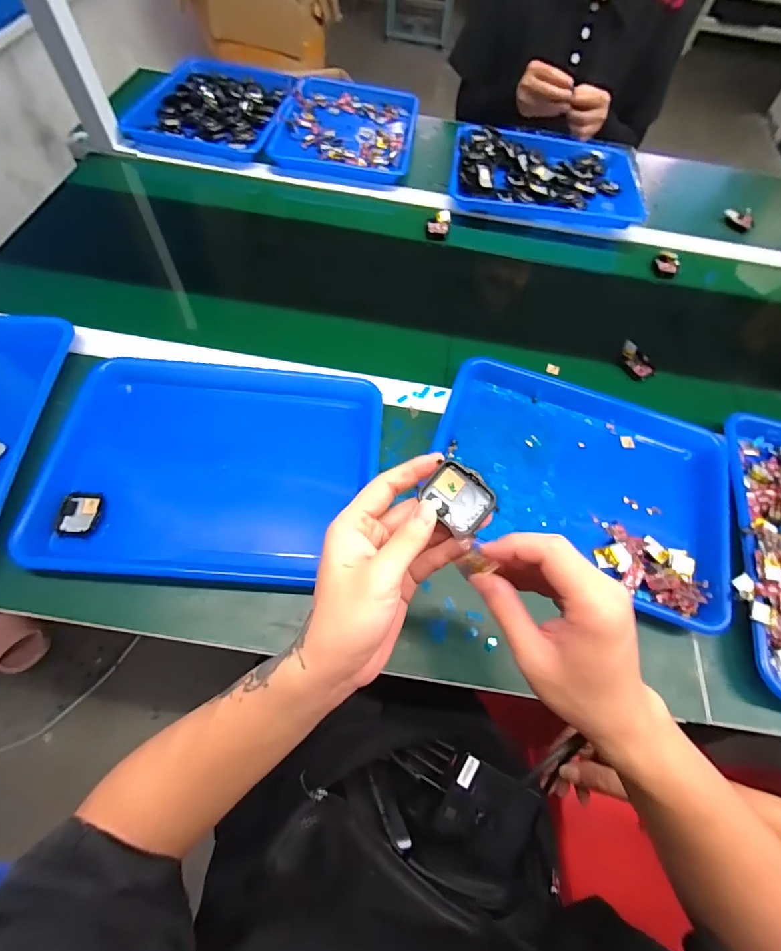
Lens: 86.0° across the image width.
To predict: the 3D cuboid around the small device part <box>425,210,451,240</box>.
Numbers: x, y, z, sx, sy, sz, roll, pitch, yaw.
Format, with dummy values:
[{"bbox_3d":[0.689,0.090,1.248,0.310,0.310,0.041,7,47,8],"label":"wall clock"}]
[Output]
[{"bbox_3d":[0.081,-0.423,0.706,0.039,0.027,0.041,9,63,1],"label":"small device part"}]

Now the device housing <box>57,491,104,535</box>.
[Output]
[{"bbox_3d":[-0.313,0.038,0.423,0.036,0.011,0.043,-5,64,-6],"label":"device housing"}]

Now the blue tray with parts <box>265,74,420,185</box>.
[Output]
[{"bbox_3d":[-0.079,-0.676,0.811,0.250,0.034,0.313,7,63,0],"label":"blue tray with parts"}]

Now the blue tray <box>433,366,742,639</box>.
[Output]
[{"bbox_3d":[0.217,0.001,0.488,0.332,0.028,0.251,20,64,6],"label":"blue tray"}]

